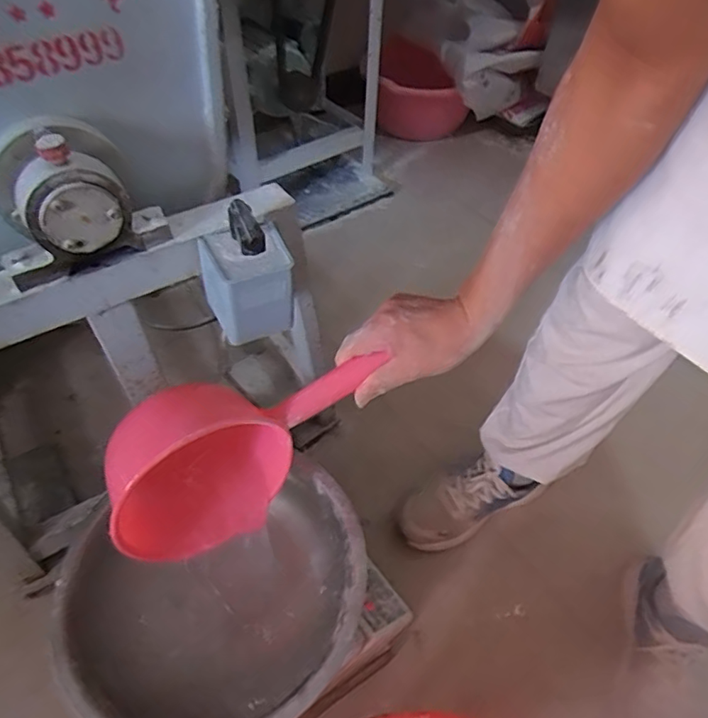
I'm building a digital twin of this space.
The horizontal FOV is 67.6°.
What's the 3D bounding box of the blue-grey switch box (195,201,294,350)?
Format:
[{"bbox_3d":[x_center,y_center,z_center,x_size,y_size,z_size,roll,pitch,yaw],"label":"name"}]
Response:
[{"bbox_3d":[-0.117,-0.098,0.583,0.085,0.137,0.085,-24,55,-21],"label":"blue-grey switch box"}]

